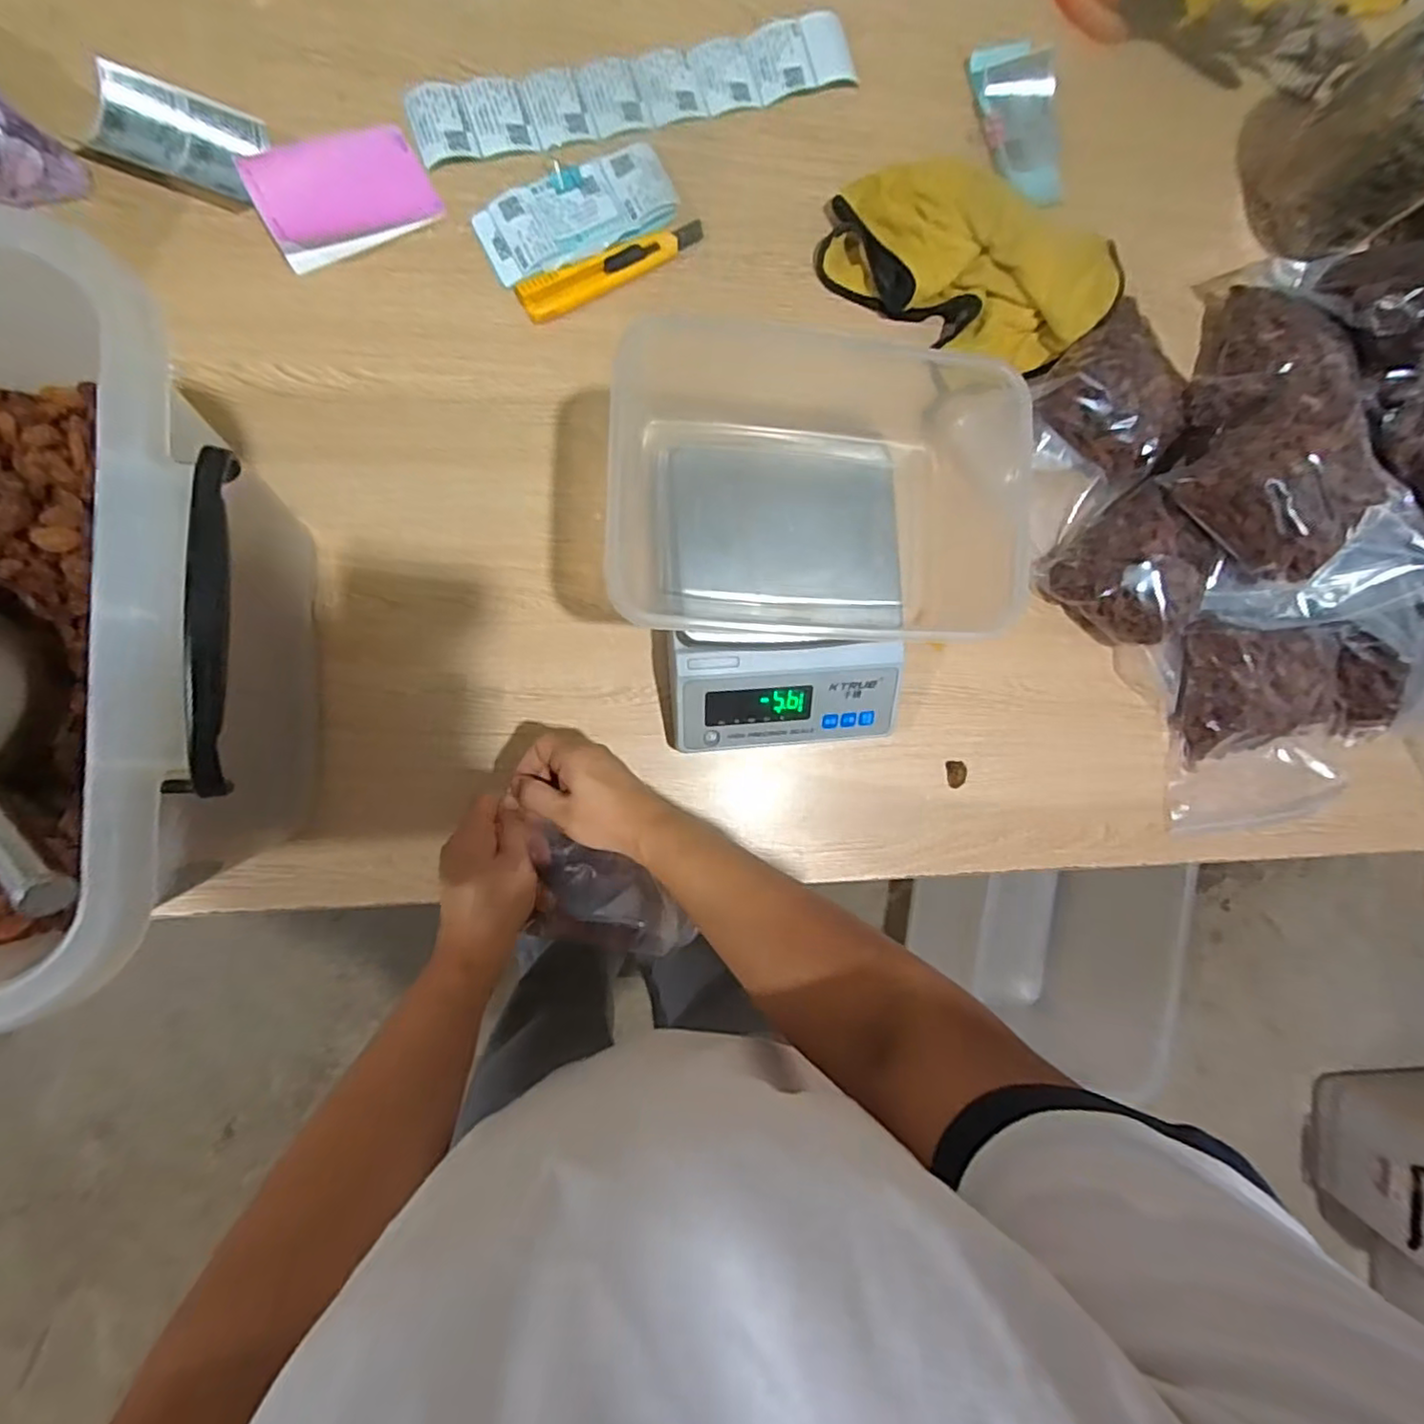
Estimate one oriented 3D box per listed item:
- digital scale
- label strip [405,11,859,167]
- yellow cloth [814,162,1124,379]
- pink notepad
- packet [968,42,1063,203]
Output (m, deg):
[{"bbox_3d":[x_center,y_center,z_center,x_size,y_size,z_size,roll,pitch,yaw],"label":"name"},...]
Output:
[{"bbox_3d":[0.052,-0.091,0.536,0.211,0.078,0.239,-4,91,-8],"label":"digital scale"},{"bbox_3d":[-0.058,-0.524,0.553,0.377,0.007,0.063,-17,93,-8],"label":"label strip"},{"bbox_3d":[0.224,-0.385,0.571,0.258,0.053,0.113,18,88,-8],"label":"yellow cloth"},{"bbox_3d":[-0.287,-0.408,0.512,0.127,0.028,0.079,-28,95,-7],"label":"pink notepad"},{"bbox_3d":[0.284,-0.539,0.602,0.069,0.033,0.135,-20,93,-7],"label":"packet"}]

